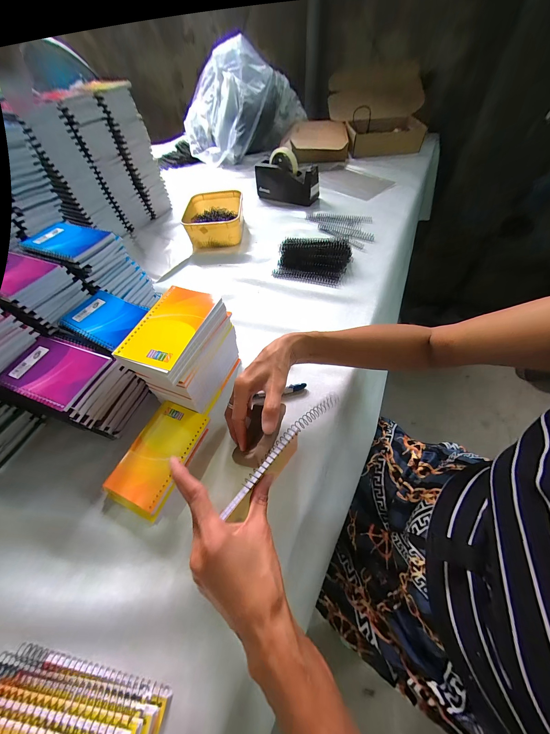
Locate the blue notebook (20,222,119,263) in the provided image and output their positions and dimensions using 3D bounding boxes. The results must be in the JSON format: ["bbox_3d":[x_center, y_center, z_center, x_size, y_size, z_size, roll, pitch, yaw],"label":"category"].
[{"bbox_3d":[-0.348,-0.213,0.410,0.129,0.011,0.099,19,52,13],"label":"blue notebook"}]

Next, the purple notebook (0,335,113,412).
[{"bbox_3d":[-0.289,0.003,0.316,0.126,0.006,0.082,14,57,15],"label":"purple notebook"}]

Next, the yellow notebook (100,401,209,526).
[{"bbox_3d":[-0.156,0.124,0.339,0.085,0.029,0.138,17,58,16],"label":"yellow notebook"}]

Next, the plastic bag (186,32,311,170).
[{"bbox_3d":[-0.152,-1.050,1.002,0.520,0.298,0.380,2,55,6],"label":"plastic bag"}]

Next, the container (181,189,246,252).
[{"bbox_3d":[-0.178,-0.431,0.707,0.168,0.065,0.206,-8,54,-1],"label":"container"}]

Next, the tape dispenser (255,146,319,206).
[{"bbox_3d":[0.034,-0.599,0.770,0.205,0.116,0.058,19,58,18],"label":"tape dispenser"}]

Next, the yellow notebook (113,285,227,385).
[{"bbox_3d":[-0.131,-0.052,0.317,0.086,0.018,0.132,17,59,12],"label":"yellow notebook"}]

